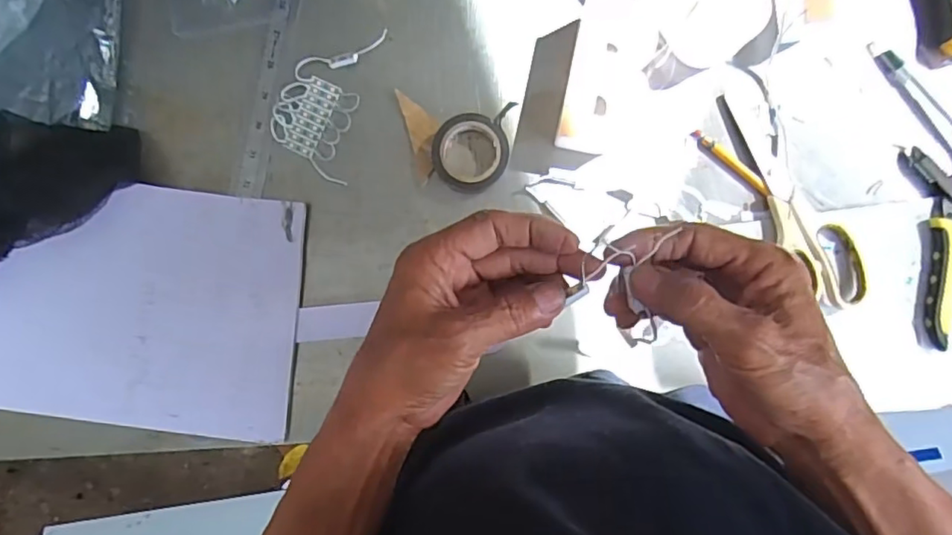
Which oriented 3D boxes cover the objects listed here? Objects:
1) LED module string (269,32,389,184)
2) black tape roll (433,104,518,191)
[{"bbox_3d":[-0.125,-0.135,0.477,0.073,0.010,0.119,13,90,3],"label":"LED module string"},{"bbox_3d":[0.002,-0.094,0.465,0.074,0.023,0.057,-19,88,2],"label":"black tape roll"}]

